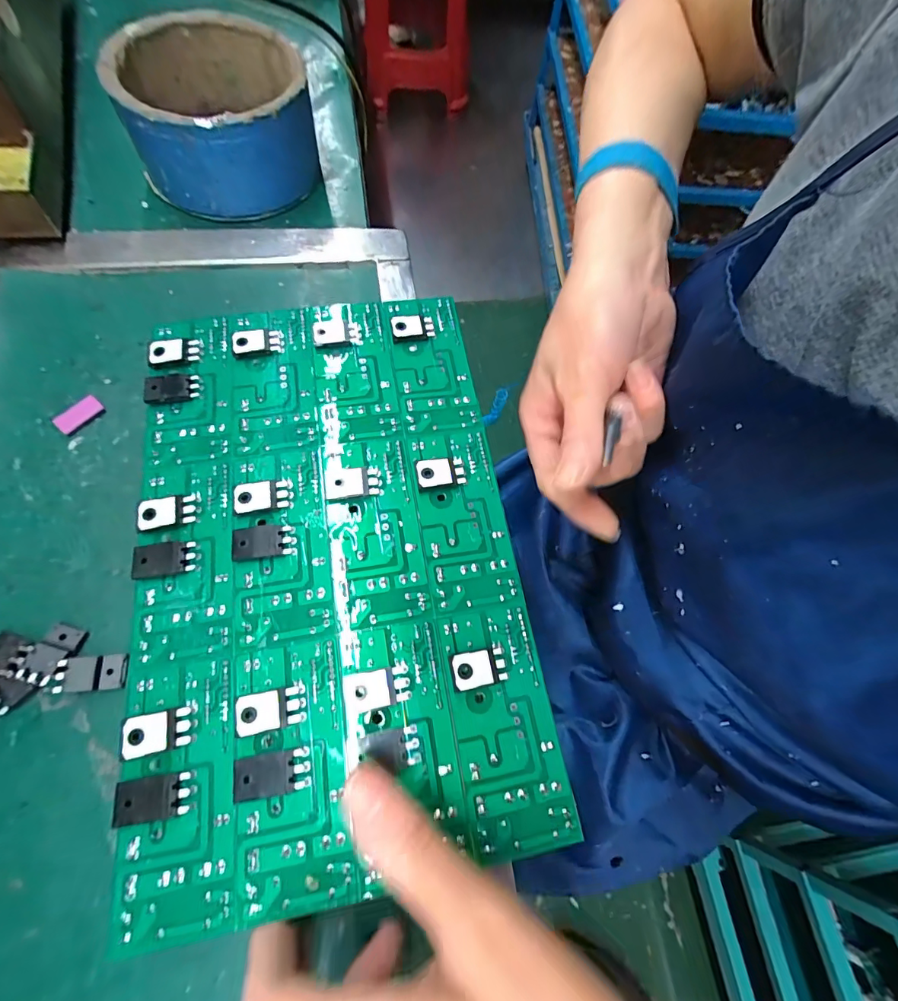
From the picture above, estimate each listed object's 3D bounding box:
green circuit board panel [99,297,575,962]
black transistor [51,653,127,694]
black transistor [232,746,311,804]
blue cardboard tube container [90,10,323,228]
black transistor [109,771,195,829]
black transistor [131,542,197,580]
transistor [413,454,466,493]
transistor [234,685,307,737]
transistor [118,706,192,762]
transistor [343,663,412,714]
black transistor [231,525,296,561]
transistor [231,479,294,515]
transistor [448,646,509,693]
[{"bbox_3d":[-0.058,0.017,0.214,0.172,0.017,0.277,-10,71,-4],"label":"green circuit board panel"},{"bbox_3d":[-0.165,0.080,0.205,0.027,0.004,0.015,3,70,-26],"label":"black transistor"},{"bbox_3d":[-0.070,0.107,0.174,0.027,0.007,0.015,-7,69,-9],"label":"black transistor"},{"bbox_3d":[-0.155,-0.262,0.305,0.110,0.068,0.121,-18,71,-12],"label":"blue cardboard tube container"},{"bbox_3d":[-0.114,0.115,0.171,0.027,0.006,0.015,-6,69,-8],"label":"black transistor"},{"bbox_3d":[-0.132,0.027,0.205,0.027,0.005,0.015,-6,69,-8],"label":"black transistor"},{"bbox_3d":[-0.005,-0.015,0.228,0.025,0.006,0.017,-11,70,-10],"label":"transistor"},{"bbox_3d":[-0.074,0.086,0.182,0.027,0.006,0.015,-8,69,-9],"label":"transistor"},{"bbox_3d":[-0.118,0.093,0.179,0.025,0.006,0.015,-8,69,-9],"label":"transistor"},{"bbox_3d":[-0.030,0.079,0.187,0.026,0.007,0.015,-8,69,-9],"label":"transistor"},{"bbox_3d":[-0.087,0.020,0.208,0.027,0.006,0.015,-6,69,-8],"label":"black transistor"},{"bbox_3d":[-0.091,-0.002,0.216,0.028,0.006,0.015,-10,70,-10],"label":"transistor"},{"bbox_3d":[0.013,0.073,0.194,0.024,0.008,0.015,-7,69,-9],"label":"transistor"}]

